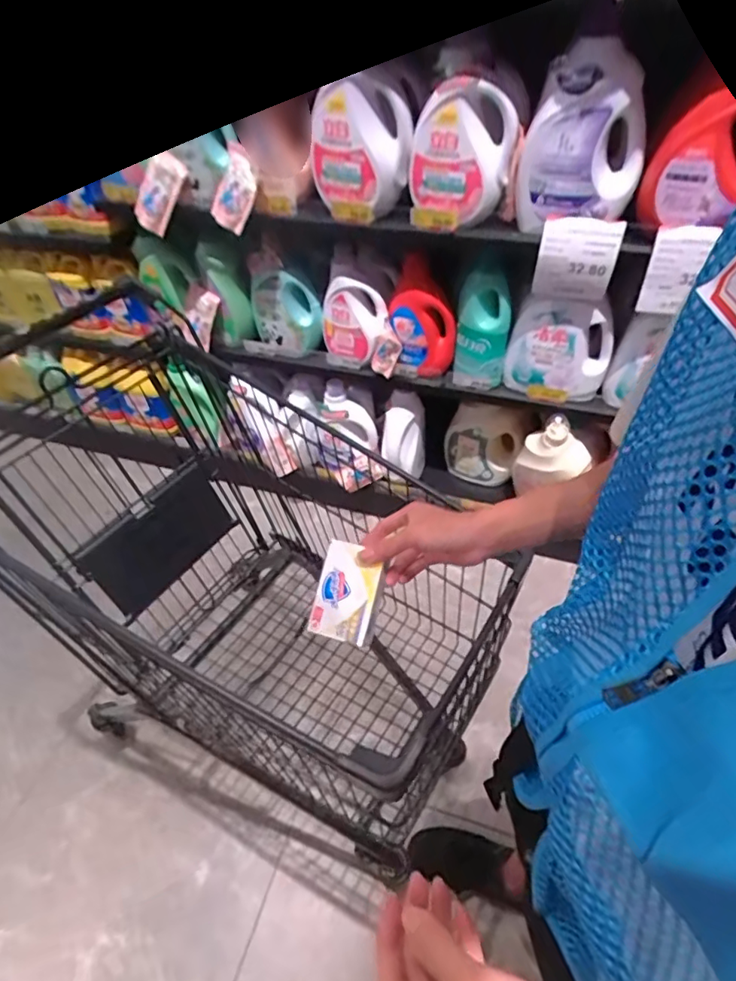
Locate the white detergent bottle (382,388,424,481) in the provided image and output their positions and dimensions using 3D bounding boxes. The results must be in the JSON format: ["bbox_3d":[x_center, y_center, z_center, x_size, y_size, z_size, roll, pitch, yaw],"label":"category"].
[{"bbox_3d":[0.113,-0.177,1.654,0.121,0.335,0.111,4,47,8],"label":"white detergent bottle"}]

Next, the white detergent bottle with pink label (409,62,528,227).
[{"bbox_3d":[0.195,-0.695,1.097,0.214,0.256,0.141,4,47,8],"label":"white detergent bottle with pink label"}]

